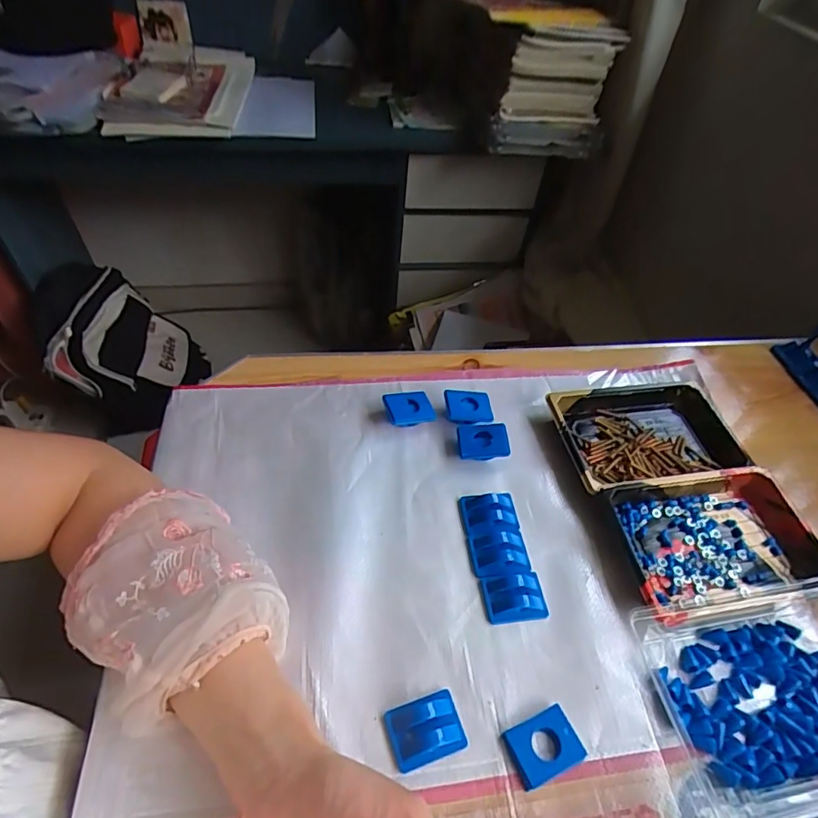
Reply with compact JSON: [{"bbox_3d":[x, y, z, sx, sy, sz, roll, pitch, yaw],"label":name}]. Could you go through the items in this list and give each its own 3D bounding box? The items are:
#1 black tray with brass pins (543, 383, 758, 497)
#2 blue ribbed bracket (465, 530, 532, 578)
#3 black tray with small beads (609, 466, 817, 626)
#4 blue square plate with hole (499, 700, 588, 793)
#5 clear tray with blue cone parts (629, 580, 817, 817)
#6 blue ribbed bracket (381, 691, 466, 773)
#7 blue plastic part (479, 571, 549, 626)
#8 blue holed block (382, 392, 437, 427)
[{"bbox_3d":[0.220,0.022,0.481,0.166,0.018,0.107,-7,50,-13],"label":"black tray with brass pins"},{"bbox_3d":[0.071,0.110,0.395,0.044,0.011,0.035,-3,49,-9],"label":"blue ribbed bracket"},{"bbox_3d":[0.244,0.103,0.411,0.167,0.024,0.109,-6,50,-12],"label":"black tray with small beads"},{"bbox_3d":[0.083,0.208,0.321,0.044,0.006,0.032,-15,52,-19],"label":"blue square plate with hole"},{"bbox_3d":[0.262,0.180,0.345,0.188,0.027,0.118,-6,50,-12],"label":"clear tray with blue cone parts"},{"bbox_3d":[0.010,0.196,0.319,0.045,0.014,0.034,-12,51,-17],"label":"blue ribbed bracket"},{"bbox_3d":[0.078,0.135,0.376,0.044,0.012,0.033,-3,49,-10],"label":"blue plastic part"},{"bbox_3d":[-0.001,0.001,0.476,0.042,0.016,0.032,-7,50,-13],"label":"blue holed block"}]

